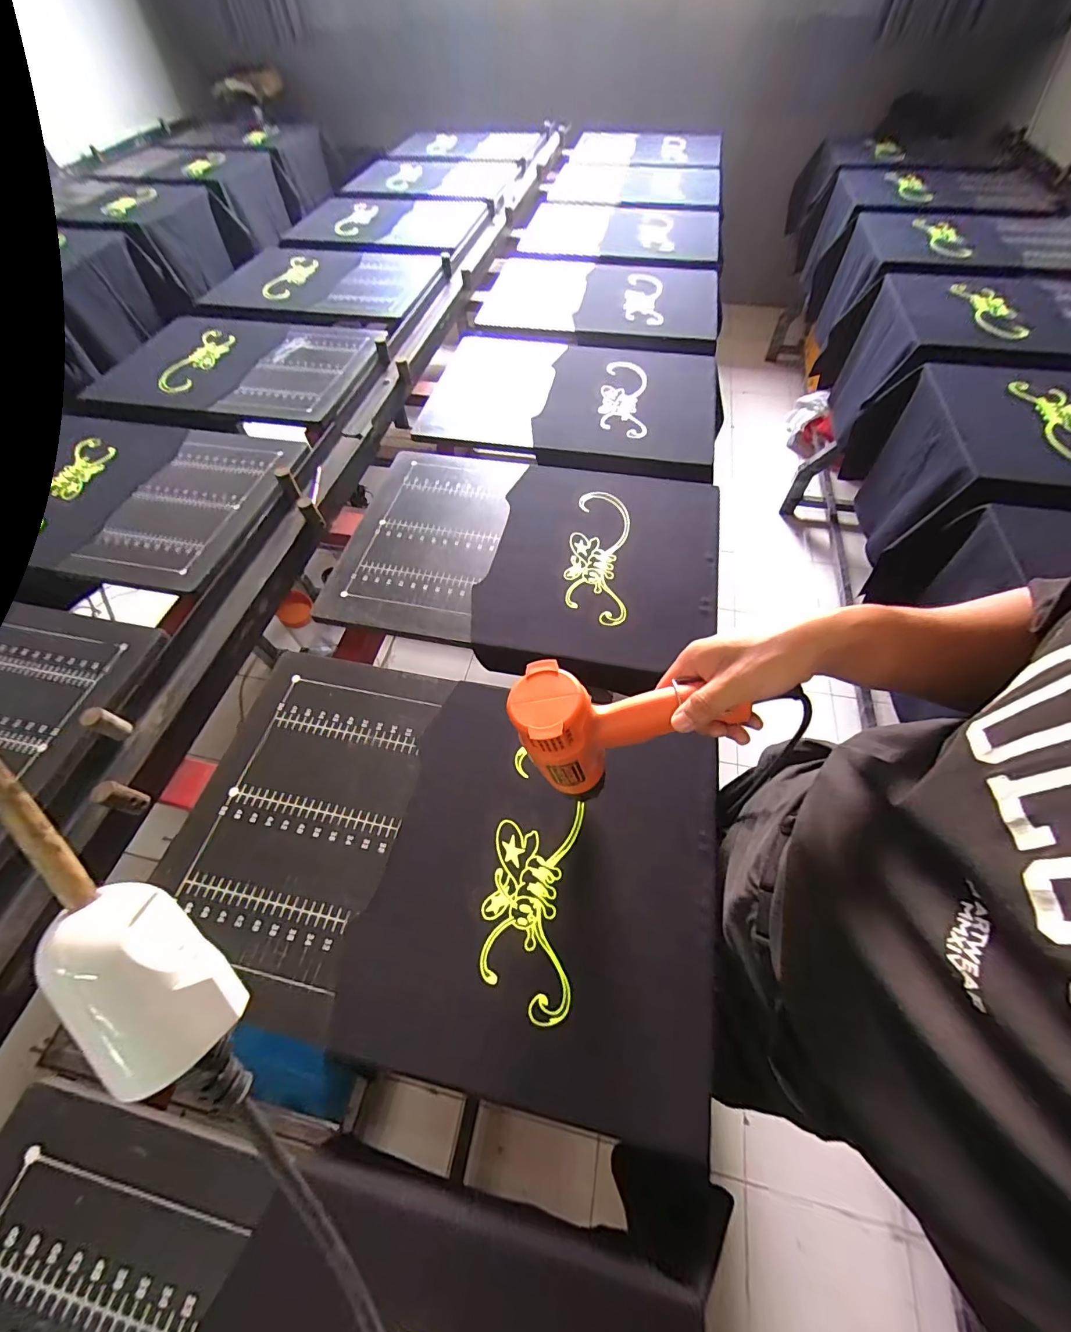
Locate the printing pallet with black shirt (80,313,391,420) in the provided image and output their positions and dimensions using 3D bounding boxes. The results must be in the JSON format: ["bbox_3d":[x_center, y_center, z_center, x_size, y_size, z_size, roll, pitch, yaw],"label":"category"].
[{"bbox_3d":[-0.695,-0.740,1.111,0.630,0.032,0.430,9,58,8],"label":"printing pallet with black shirt"}]

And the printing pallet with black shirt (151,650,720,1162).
[{"bbox_3d":[-0.106,0.189,0.511,0.580,0.020,0.378,10,58,10],"label":"printing pallet with black shirt"}]

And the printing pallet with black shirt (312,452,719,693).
[{"bbox_3d":[-0.017,-0.193,0.761,0.595,0.051,0.406,10,58,10],"label":"printing pallet with black shirt"}]

